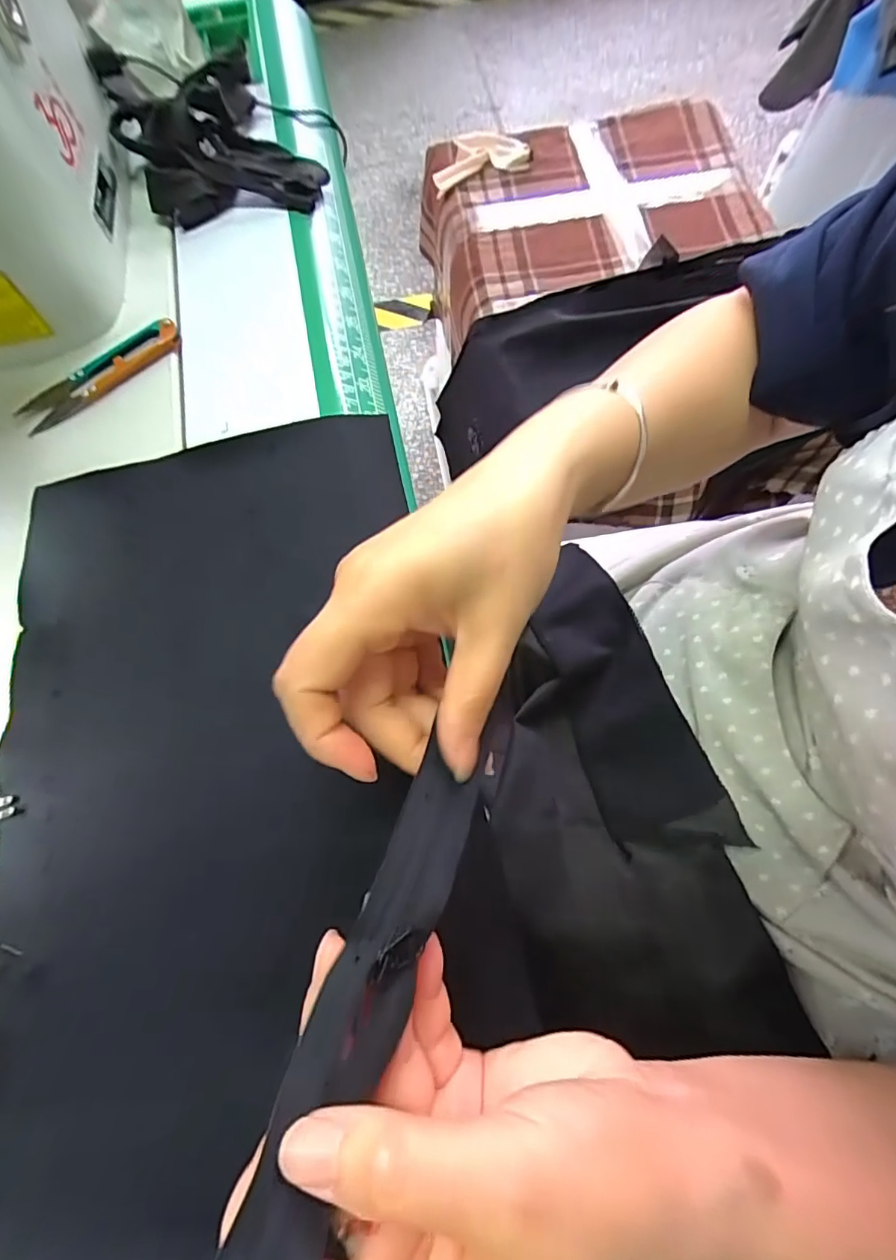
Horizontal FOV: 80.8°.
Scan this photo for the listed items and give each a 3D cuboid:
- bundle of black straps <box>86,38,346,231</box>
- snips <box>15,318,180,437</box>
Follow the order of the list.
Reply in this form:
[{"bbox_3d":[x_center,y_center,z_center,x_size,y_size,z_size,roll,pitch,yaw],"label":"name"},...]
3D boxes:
[{"bbox_3d":[-0.148,-0.338,0.355,0.144,0.047,0.125,-12,71,-5],"label":"bundle of black straps"},{"bbox_3d":[-0.201,-0.149,0.305,0.099,0.012,0.021,-36,74,-10],"label":"snips"}]

